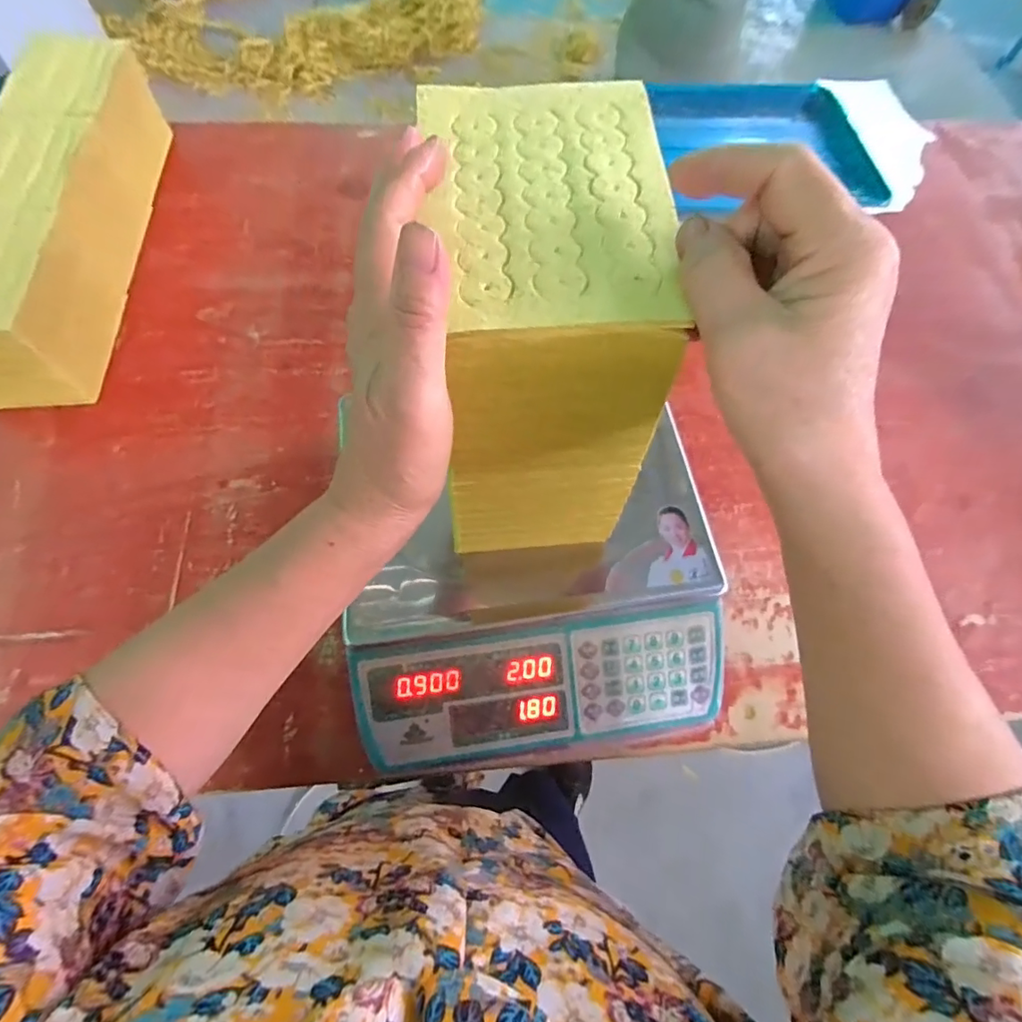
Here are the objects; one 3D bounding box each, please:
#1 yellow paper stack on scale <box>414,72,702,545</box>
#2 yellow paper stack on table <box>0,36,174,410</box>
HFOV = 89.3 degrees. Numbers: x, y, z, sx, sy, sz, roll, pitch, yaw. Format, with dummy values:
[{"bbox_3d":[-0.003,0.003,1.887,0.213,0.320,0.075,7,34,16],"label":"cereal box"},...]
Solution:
[{"bbox_3d":[0.012,-0.099,0.329,0.113,0.217,0.164,-5,65,-5],"label":"yellow paper stack on scale"},{"bbox_3d":[-0.533,-0.348,0.604,0.118,0.123,0.472,-3,67,-4],"label":"yellow paper stack on table"}]

